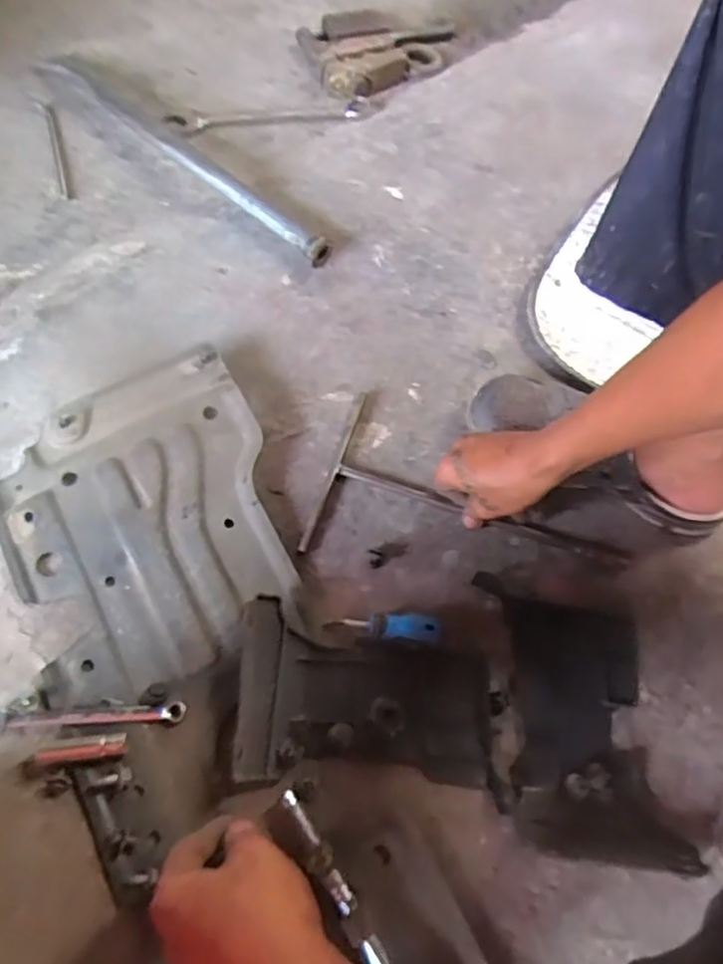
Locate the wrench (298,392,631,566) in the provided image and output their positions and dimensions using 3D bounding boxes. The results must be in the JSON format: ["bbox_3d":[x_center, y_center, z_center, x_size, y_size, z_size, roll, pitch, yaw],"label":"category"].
[{"bbox_3d":[0.110,0.028,0.645,0.299,0.011,0.167,16,64,3],"label":"wrench"}]

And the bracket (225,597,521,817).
[{"bbox_3d":[0.007,0.187,0.550,0.227,0.029,0.131,13,63,0],"label":"bracket"}]

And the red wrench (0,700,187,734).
[{"bbox_3d":[-0.226,0.190,0.538,0.160,0.008,0.018,-1,64,-7],"label":"red wrench"}]

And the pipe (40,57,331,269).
[{"bbox_3d":[-0.224,-0.410,0.826,0.488,0.040,0.032,41,66,13],"label":"pipe"}]

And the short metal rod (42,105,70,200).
[{"bbox_3d":[-0.387,-0.422,0.842,0.010,0.005,0.172,-14,66,-13],"label":"short metal rod"}]

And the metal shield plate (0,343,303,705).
[{"bbox_3d":[-0.197,0.028,0.609,0.242,0.030,0.292,-22,68,-16],"label":"metal shield plate"}]

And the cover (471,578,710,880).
[{"bbox_3d":[0.187,0.195,0.564,0.150,0.034,0.224,5,63,-4],"label":"cover"}]

